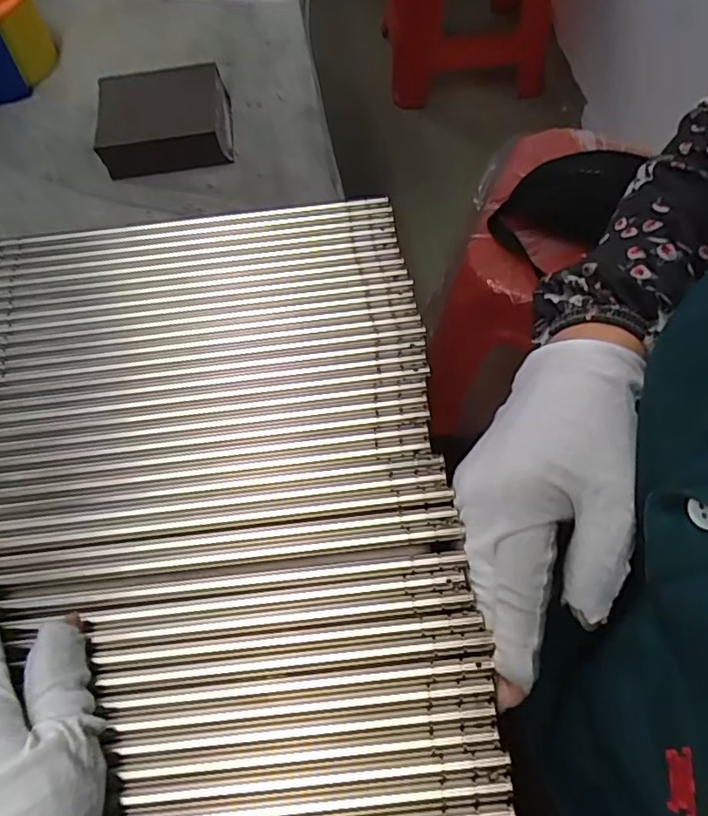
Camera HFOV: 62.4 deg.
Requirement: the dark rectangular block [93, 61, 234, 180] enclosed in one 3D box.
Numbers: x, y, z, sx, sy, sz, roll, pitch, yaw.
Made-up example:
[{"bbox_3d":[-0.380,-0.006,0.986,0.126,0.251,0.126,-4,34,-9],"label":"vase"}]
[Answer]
[{"bbox_3d":[-0.122,-0.188,0.377,0.080,0.025,0.070,-8,62,-1],"label":"dark rectangular block"}]

